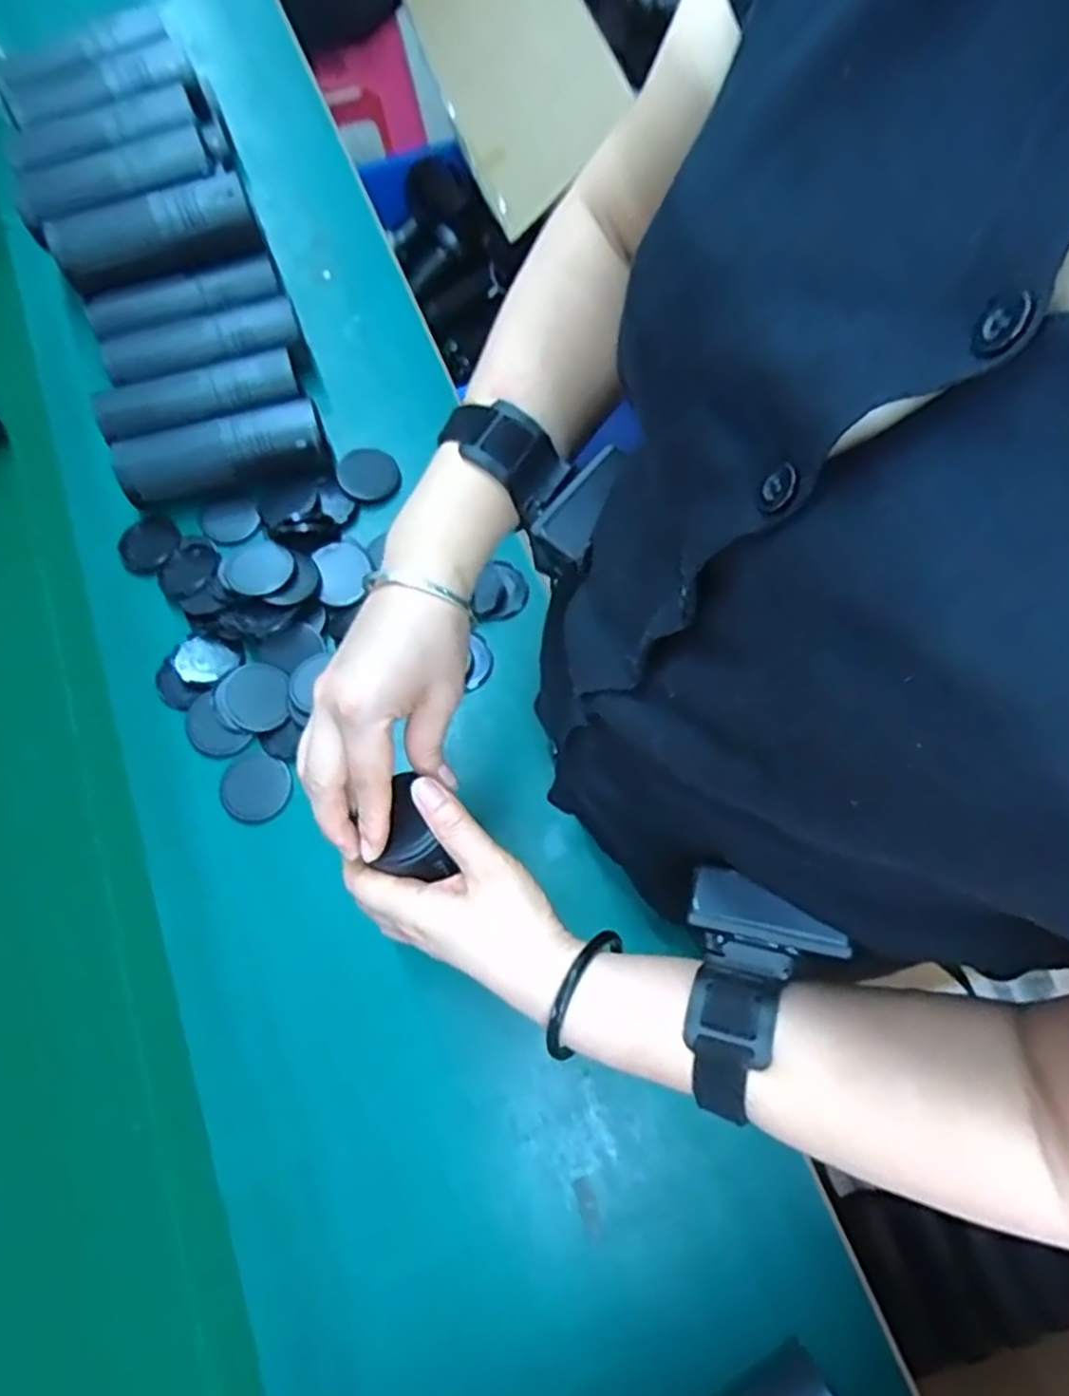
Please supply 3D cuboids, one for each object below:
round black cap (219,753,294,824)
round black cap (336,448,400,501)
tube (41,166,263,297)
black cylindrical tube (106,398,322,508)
[{"bbox_3d":[-0.204,0.065,0.555,0.050,0.006,0.050,0,70,1],"label":"round black cap"},{"bbox_3d":[-0.140,-0.188,0.635,0.048,0.008,0.056,-26,72,-8],"label":"round black cap"},{"bbox_3d":[-0.318,-0.389,0.632,0.160,0.052,0.047,-20,71,-6],"label":"tube"},{"bbox_3d":[-0.255,-0.200,0.622,0.164,0.043,0.054,-17,71,-5],"label":"black cylindrical tube"}]

